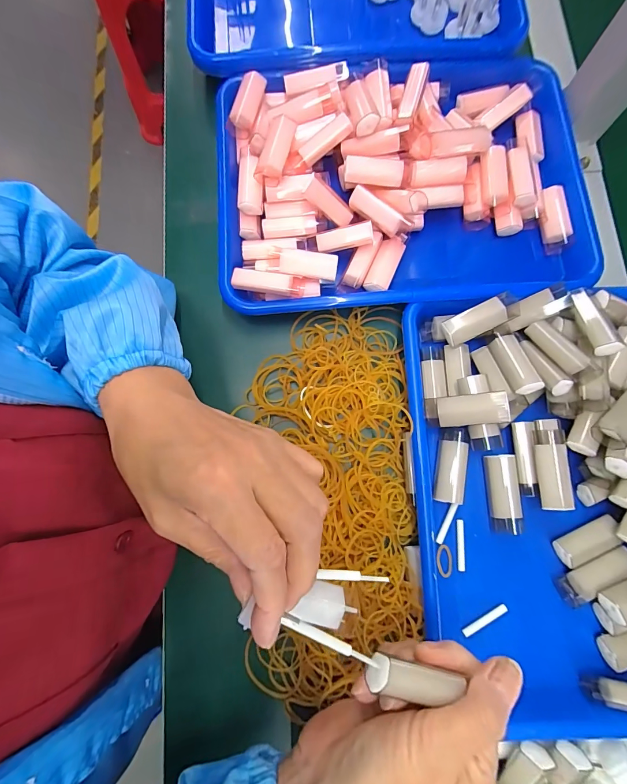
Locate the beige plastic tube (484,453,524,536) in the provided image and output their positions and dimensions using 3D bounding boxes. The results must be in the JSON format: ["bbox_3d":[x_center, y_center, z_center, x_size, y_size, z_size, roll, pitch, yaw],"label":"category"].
[{"bbox_3d":[0.154,0.083,0.288,0.022,0.015,0.062,-2,80,0],"label":"beige plastic tube"}]

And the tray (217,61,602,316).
[{"bbox_3d":[0.080,-0.198,0.326,0.336,0.041,0.244,-4,80,-1],"label":"tray"}]

